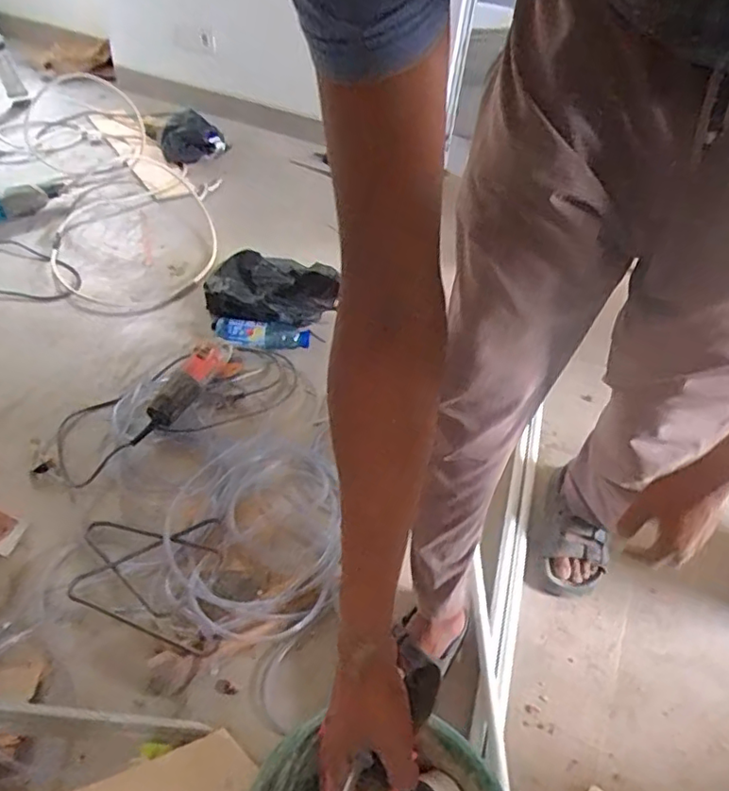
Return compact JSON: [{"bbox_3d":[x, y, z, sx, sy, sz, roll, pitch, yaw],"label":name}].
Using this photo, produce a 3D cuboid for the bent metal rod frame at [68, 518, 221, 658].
[{"bbox_3d":[-0.340,0.290,0.904,0.221,0.036,0.246,-1,44,-9],"label":"bent metal rod frame"}]

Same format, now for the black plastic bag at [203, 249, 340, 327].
[{"bbox_3d":[-0.219,-0.254,1.381,0.291,0.120,0.175,-10,46,-18],"label":"black plastic bag"}]

